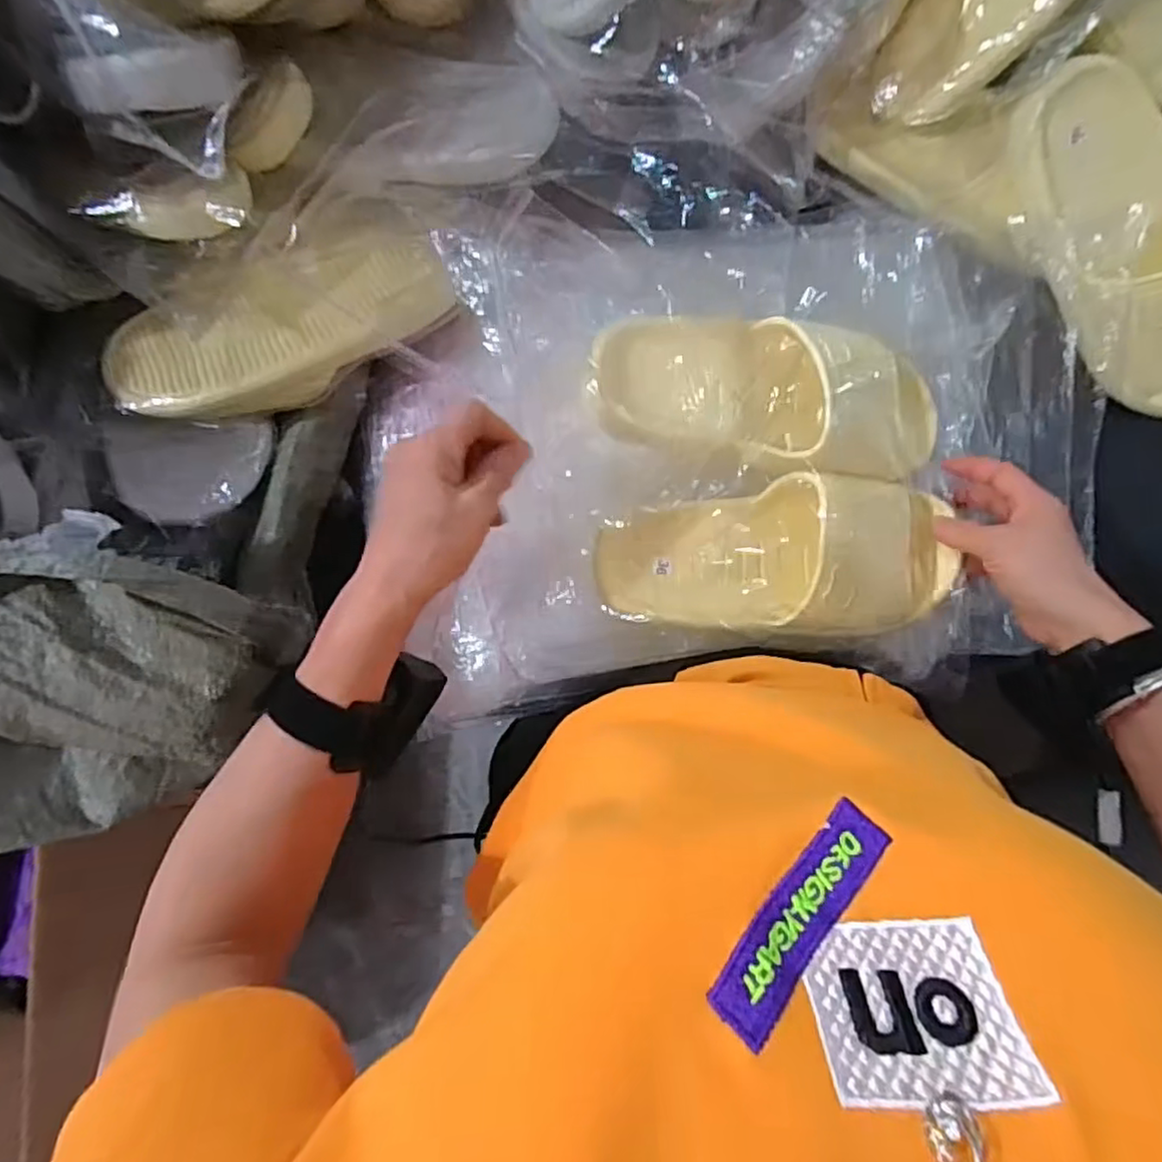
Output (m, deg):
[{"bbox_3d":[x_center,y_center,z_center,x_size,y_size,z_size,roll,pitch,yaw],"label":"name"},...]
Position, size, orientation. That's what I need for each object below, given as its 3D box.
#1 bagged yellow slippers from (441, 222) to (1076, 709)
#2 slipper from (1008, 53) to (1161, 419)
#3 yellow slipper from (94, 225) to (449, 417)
[{"bbox_3d":[0.117,-0.088,0.463,0.422,0.096,0.301,-6,86,8],"label":"bagged yellow slippers"},{"bbox_3d":[0.368,-0.216,0.447,0.112,0.058,0.247,-38,99,5],"label":"slipper"},{"bbox_3d":[-0.210,-0.187,0.481,0.242,0.055,0.105,-24,84,-6],"label":"yellow slipper"}]

